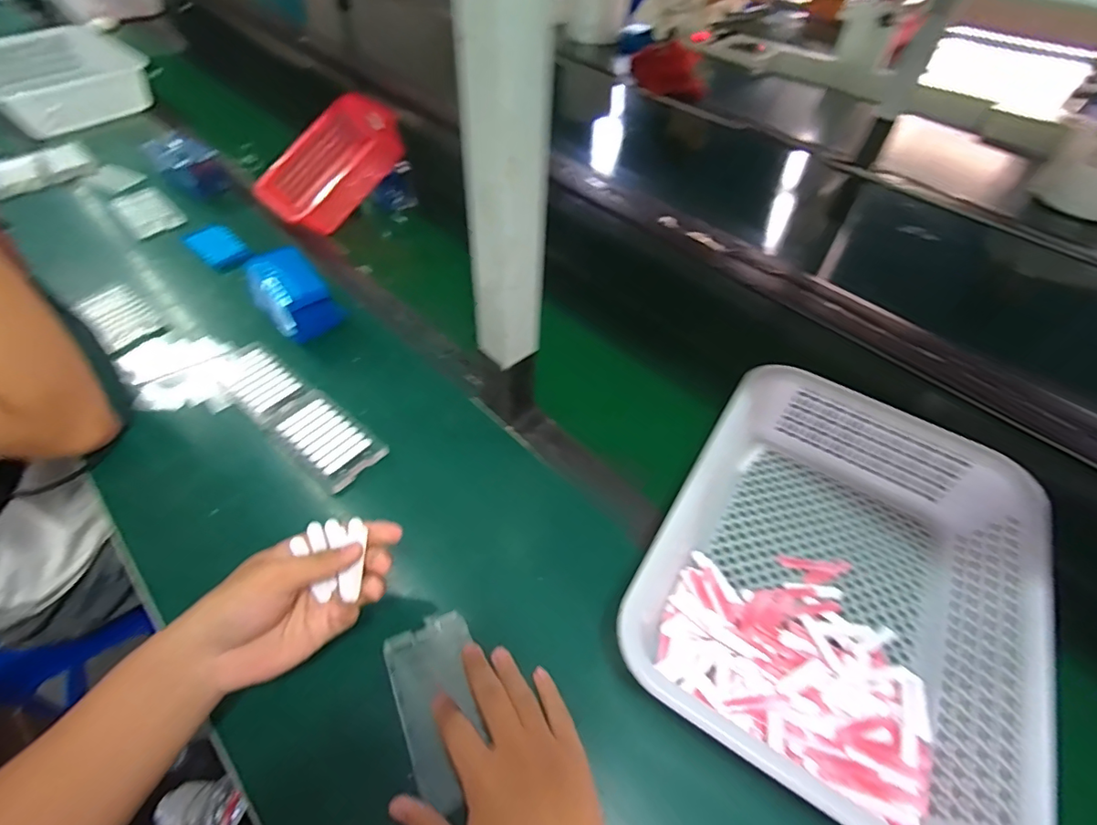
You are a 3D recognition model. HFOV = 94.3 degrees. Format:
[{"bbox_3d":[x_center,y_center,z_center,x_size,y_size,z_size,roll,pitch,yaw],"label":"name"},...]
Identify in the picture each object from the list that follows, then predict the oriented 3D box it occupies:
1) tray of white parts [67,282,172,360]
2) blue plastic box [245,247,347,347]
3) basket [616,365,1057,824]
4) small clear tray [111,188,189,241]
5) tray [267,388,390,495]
[{"bbox_3d":[-0.551,-0.121,0.652,0.123,0.015,0.068,33,56,22],"label":"tray of white parts"},{"bbox_3d":[-0.327,-0.154,0.649,0.080,0.060,0.122,-30,58,-25],"label":"blue plastic box"},{"bbox_3d":[0.238,0.133,0.429,0.263,0.083,0.347,28,55,19],"label":"basket"},{"bbox_3d":[-0.638,-0.322,0.803,0.138,0.008,0.076,38,58,25],"label":"small clear tray"},{"bbox_3d":[-0.238,0.028,0.542,0.121,0.012,0.072,33,57,22],"label":"tray"}]

